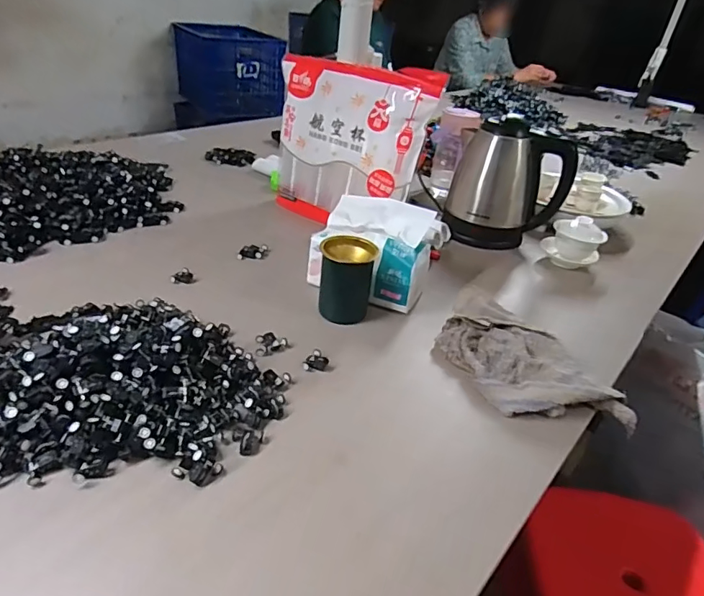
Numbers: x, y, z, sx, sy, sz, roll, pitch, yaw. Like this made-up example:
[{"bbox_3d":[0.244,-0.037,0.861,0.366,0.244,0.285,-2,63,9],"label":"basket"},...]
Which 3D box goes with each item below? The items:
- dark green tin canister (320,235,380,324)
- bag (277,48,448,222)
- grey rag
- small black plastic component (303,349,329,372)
[{"bbox_3d":[-0.008,-0.024,0.692,0.073,0.101,0.066,12,34,7],"label":"dark green tin canister"},{"bbox_3d":[-0.016,-0.270,0.897,0.303,0.259,0.069,27,38,27],"label":"bag"},{"bbox_3d":[0.205,0.080,0.612,0.132,0.045,0.246,-18,41,-33],"label":"grey rag"},{"bbox_3d":[-0.043,0.077,0.605,0.025,0.012,0.029,22,36,21],"label":"small black plastic component"}]

